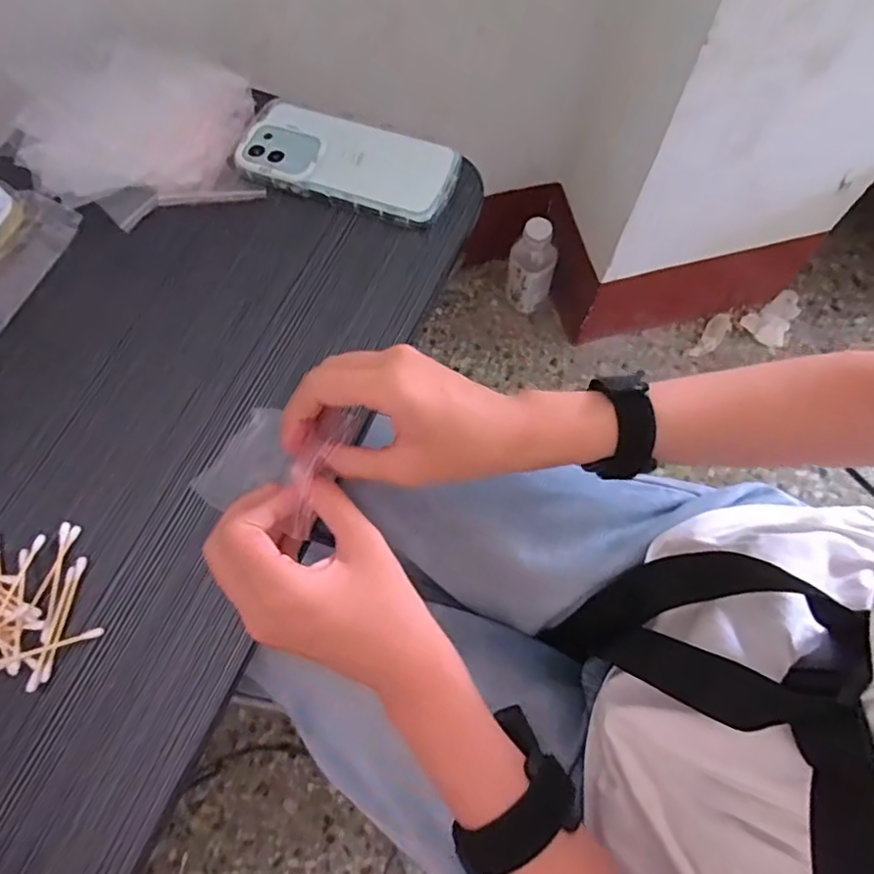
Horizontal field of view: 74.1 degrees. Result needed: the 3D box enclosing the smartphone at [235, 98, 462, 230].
[{"bbox_3d":[-0.070,-0.213,0.449,0.165,0.012,0.076,19,71,8],"label":"smartphone"}]

